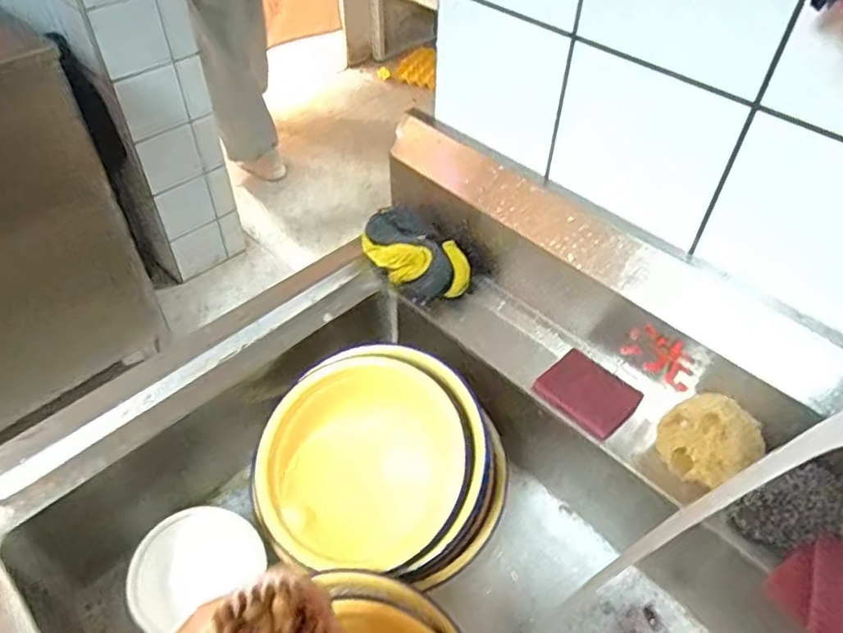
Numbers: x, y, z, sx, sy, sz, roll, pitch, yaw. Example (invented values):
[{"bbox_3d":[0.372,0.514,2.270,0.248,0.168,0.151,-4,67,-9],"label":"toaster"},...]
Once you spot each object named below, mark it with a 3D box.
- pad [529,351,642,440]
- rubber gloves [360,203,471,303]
[{"bbox_3d":[0.154,0.070,0.579,0.081,0.017,0.062,36,56,29],"label":"pad"},{"bbox_3d":[-0.010,-0.060,0.665,0.066,0.057,0.122,-31,54,-26],"label":"rubber gloves"}]

